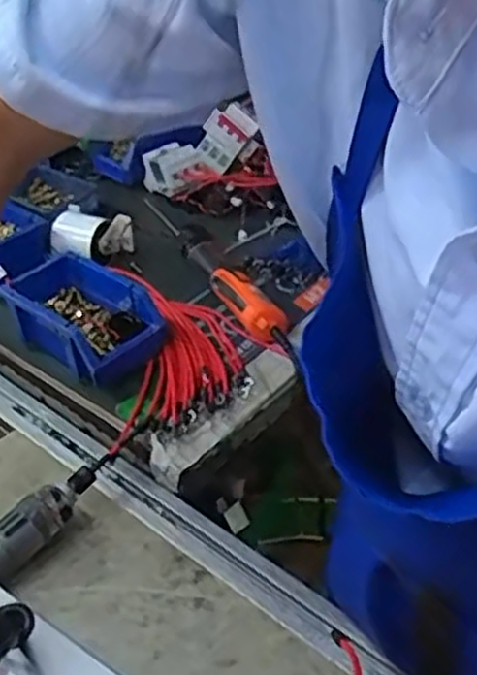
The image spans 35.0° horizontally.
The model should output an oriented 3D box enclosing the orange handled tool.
[{"bbox_3d":[-0.028,-0.088,0.909,0.049,0.047,0.335,-18,40,-17],"label":"orange handled tool"}]

